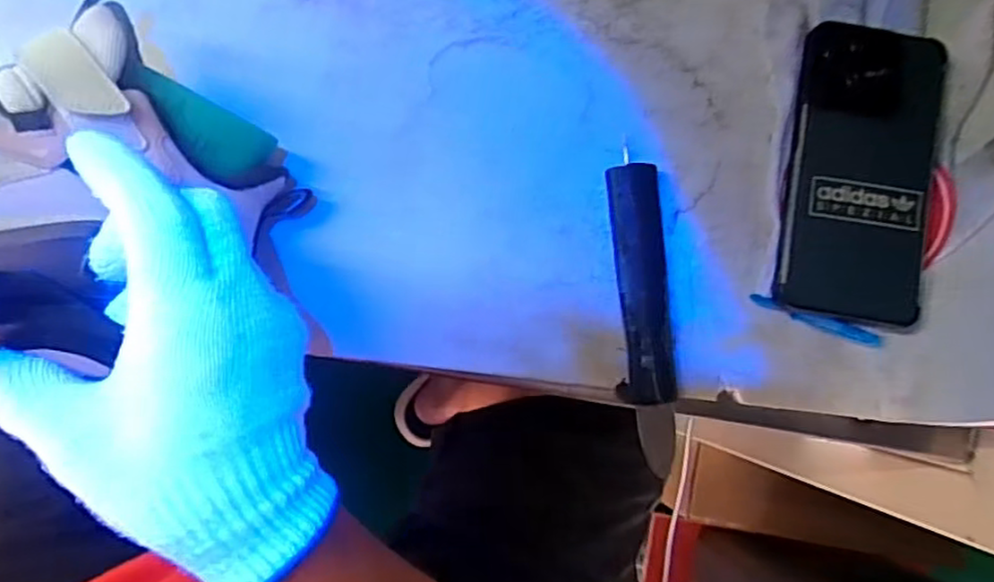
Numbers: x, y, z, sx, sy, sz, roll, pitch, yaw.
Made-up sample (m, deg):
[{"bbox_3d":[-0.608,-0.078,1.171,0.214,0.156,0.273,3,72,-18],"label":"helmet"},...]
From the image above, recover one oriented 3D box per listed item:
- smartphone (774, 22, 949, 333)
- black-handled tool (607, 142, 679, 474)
[{"bbox_3d":[0.205,-0.065,0.395,0.084,0.016,0.163,10,86,2],"label":"smartphone"},{"bbox_3d":[0.081,0.013,0.389,0.031,0.015,0.167,-2,88,-6],"label":"black-handled tool"}]

